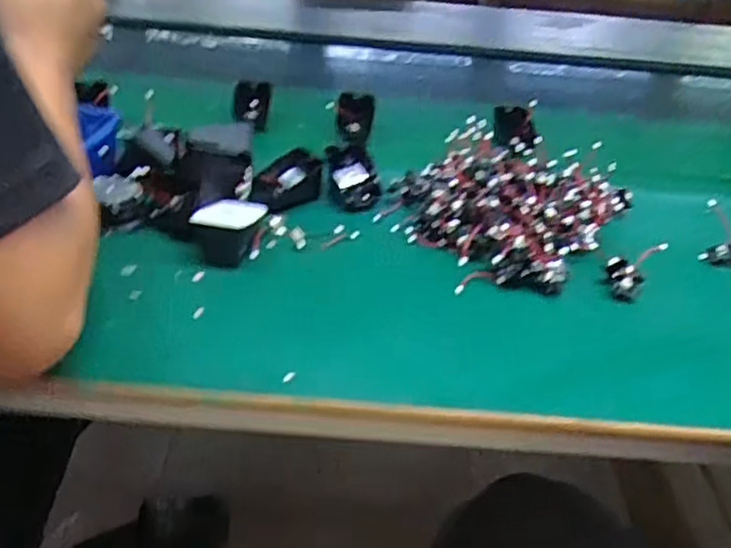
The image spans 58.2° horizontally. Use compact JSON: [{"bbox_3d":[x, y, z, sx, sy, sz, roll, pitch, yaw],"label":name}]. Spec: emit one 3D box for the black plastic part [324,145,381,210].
[{"bbox_3d":[-0.012,-0.091,0.612,0.052,0.041,0.063,2,35,-6],"label":"black plastic part"}]

